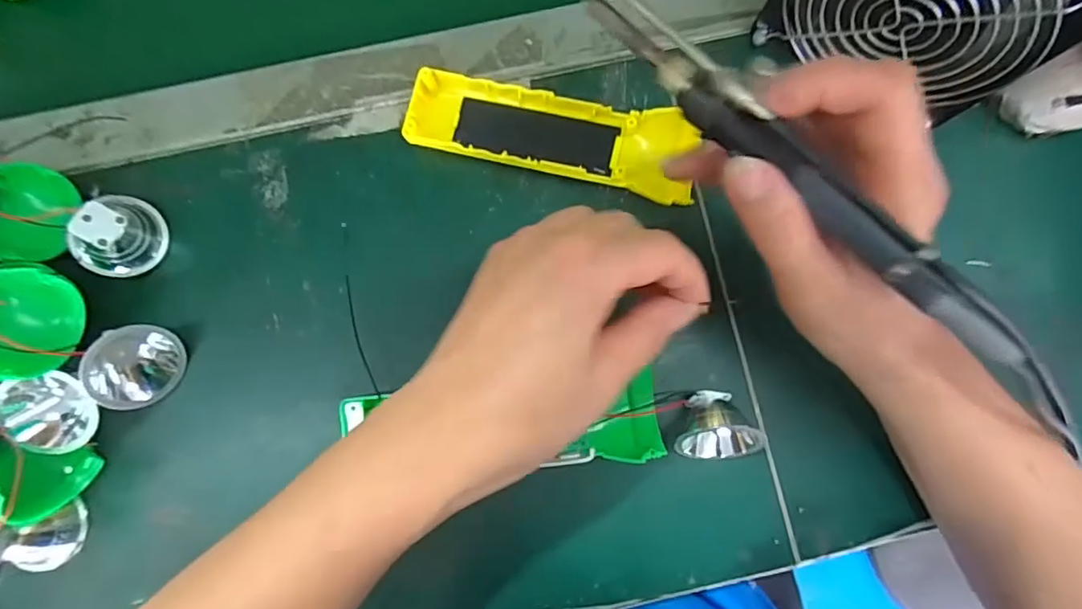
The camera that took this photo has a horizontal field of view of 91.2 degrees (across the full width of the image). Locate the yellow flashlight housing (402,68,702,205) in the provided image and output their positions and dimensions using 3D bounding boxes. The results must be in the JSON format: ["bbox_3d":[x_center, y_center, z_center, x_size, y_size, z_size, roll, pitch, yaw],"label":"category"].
[{"bbox_3d":[0.006,-0.094,0.294,0.155,0.025,0.048,15,84,1],"label":"yellow flashlight housing"}]

